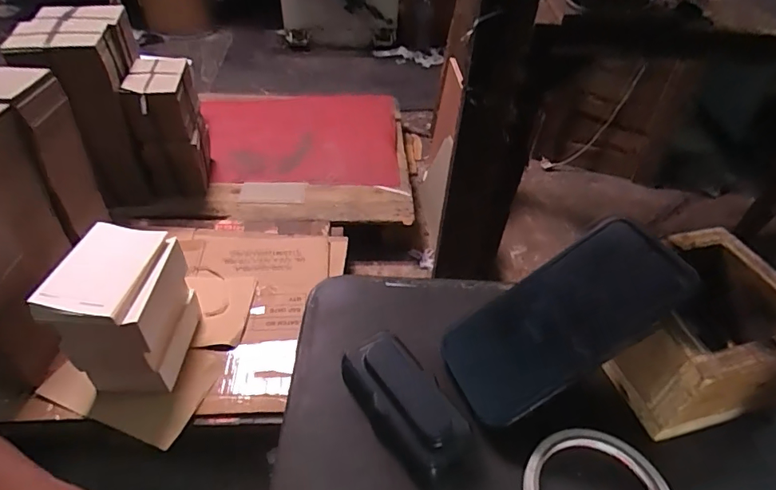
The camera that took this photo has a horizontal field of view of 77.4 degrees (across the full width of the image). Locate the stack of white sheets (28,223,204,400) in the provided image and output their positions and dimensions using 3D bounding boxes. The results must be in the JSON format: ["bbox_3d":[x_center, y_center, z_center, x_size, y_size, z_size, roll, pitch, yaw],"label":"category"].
[{"bbox_3d":[-0.536,0.138,1.023,0.194,0.275,0.238,7,44,4],"label":"stack of white sheets"}]

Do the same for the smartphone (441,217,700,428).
[{"bbox_3d":[0.122,0.052,0.345,0.171,0.009,0.080,-36,50,3],"label":"smartphone"}]

